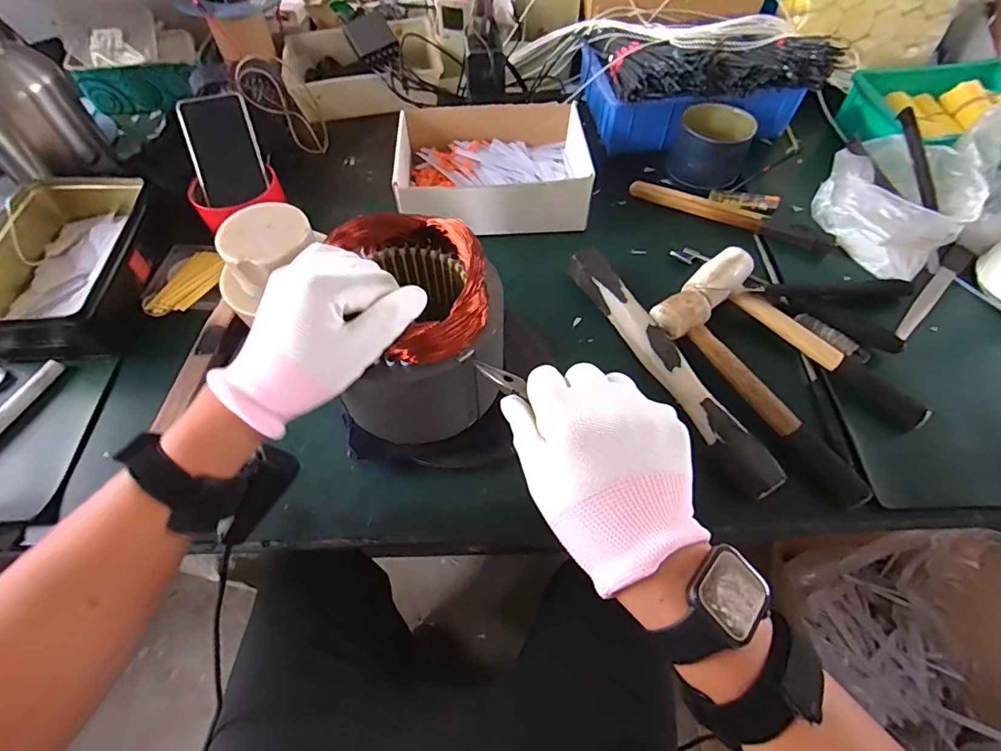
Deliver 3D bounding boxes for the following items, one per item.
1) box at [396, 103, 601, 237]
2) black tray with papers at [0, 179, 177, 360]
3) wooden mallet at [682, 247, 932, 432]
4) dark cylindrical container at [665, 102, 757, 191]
[{"bbox_3d":[-0.012,-0.284,0.632,0.238,0.066,0.199,-5,60,-2],"label":"box"},{"bbox_3d":[-0.491,-0.127,0.542,0.164,0.064,0.229,-2,60,0],"label":"black tray with papers"},{"bbox_3d":[0.330,-0.049,0.507,0.258,0.036,0.077,39,67,21],"label":"wooden mallet"},{"bbox_3d":[0.291,-0.321,0.654,0.096,0.069,0.101,15,61,9],"label":"dark cylindrical container"}]

